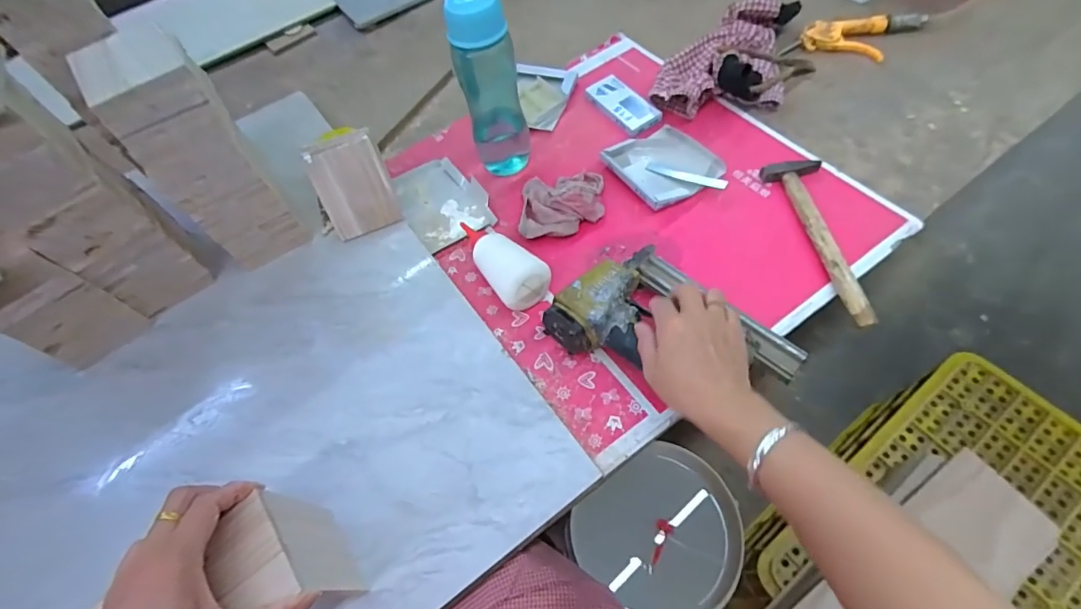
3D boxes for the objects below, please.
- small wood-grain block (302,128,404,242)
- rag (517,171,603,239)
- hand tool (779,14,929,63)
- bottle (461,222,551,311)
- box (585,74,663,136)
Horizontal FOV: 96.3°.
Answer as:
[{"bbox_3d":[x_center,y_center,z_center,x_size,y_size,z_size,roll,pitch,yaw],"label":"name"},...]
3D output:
[{"bbox_3d":[-0.246,-0.156,0.639,0.094,0.125,0.030,-21,21,-5],"label":"small wood-grain block"},{"bbox_3d":[0.030,-0.144,0.648,0.109,0.033,0.105,0,59,5],"label":"rag"},{"bbox_3d":[0.506,-0.417,0.767,0.231,0.030,0.090,-2,59,4],"label":"hand tool"},{"bbox_3d":[-0.055,-0.065,0.597,0.062,0.053,0.159,-31,62,-13],"label":"bottle"},{"bbox_3d":[0.126,-0.310,0.750,0.064,0.013,0.129,-30,61,-12],"label":"box"}]

